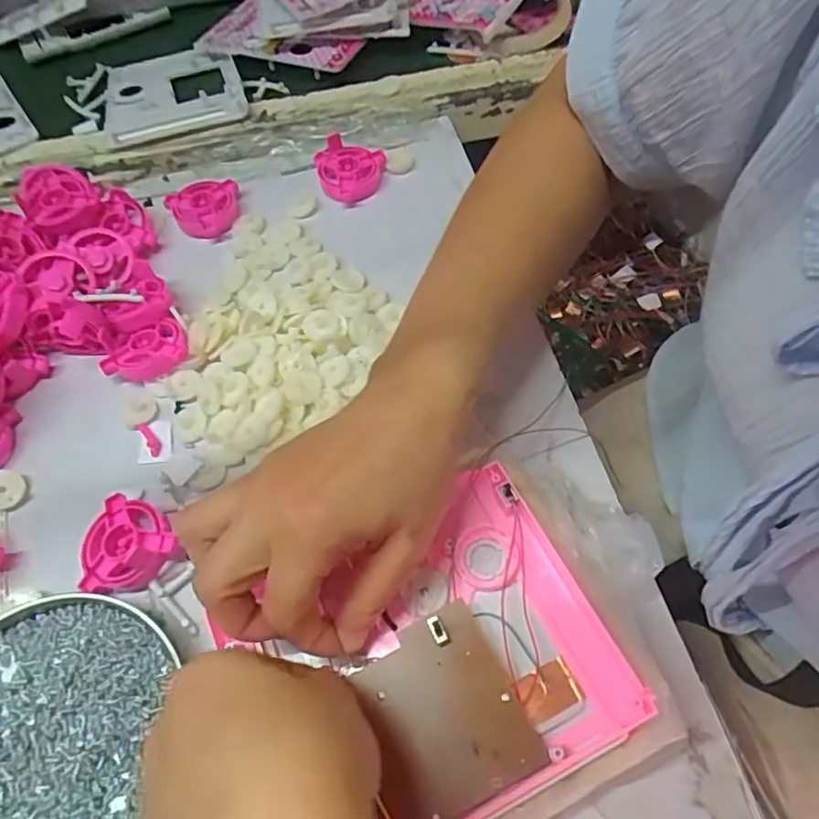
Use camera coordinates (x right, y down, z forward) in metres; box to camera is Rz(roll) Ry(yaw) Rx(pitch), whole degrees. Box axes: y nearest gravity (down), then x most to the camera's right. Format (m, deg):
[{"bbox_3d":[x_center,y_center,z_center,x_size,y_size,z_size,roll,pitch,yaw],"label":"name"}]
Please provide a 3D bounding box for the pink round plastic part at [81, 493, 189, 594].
[{"bbox_3d":[-0.159,0.072,0.344,0.052,0.020,0.053,-1,60,2],"label":"pink round plastic part"}]

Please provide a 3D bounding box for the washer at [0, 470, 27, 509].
[{"bbox_3d":[-0.242,0.048,0.367,0.026,0.007,0.023,31,74,1],"label":"washer"}]

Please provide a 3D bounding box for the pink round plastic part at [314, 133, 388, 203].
[{"bbox_3d":[-0.045,-0.189,0.483,0.054,0.026,0.051,-1,60,2],"label":"pink round plastic part"}]

